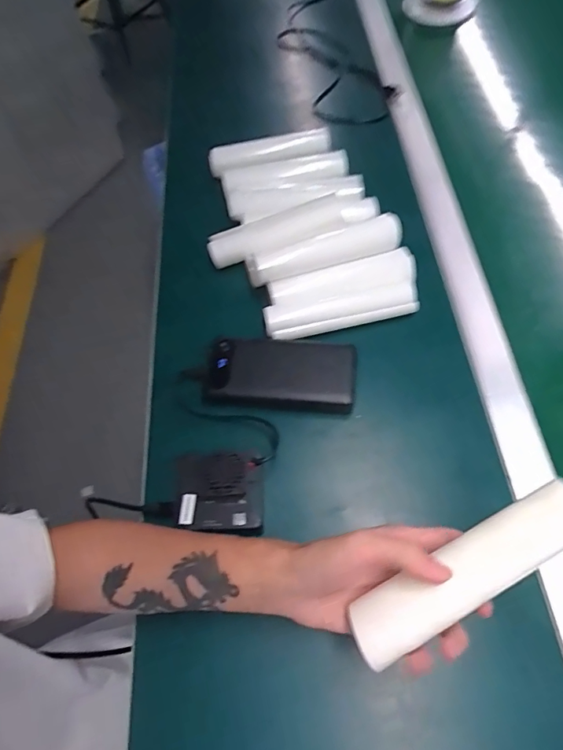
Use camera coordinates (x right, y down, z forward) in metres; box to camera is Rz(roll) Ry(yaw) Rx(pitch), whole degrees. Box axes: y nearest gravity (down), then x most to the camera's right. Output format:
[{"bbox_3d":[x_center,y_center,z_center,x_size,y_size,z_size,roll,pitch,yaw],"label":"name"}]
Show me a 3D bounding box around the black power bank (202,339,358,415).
[{"bbox_3d":[-0.001,-0.002,0.480,0.159,0.026,0.080,5,57,2],"label":"black power bank"}]

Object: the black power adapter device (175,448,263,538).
[{"bbox_3d":[-0.056,0.105,0.406,0.075,0.029,0.072,-3,58,-3],"label":"black power adapter device"}]

